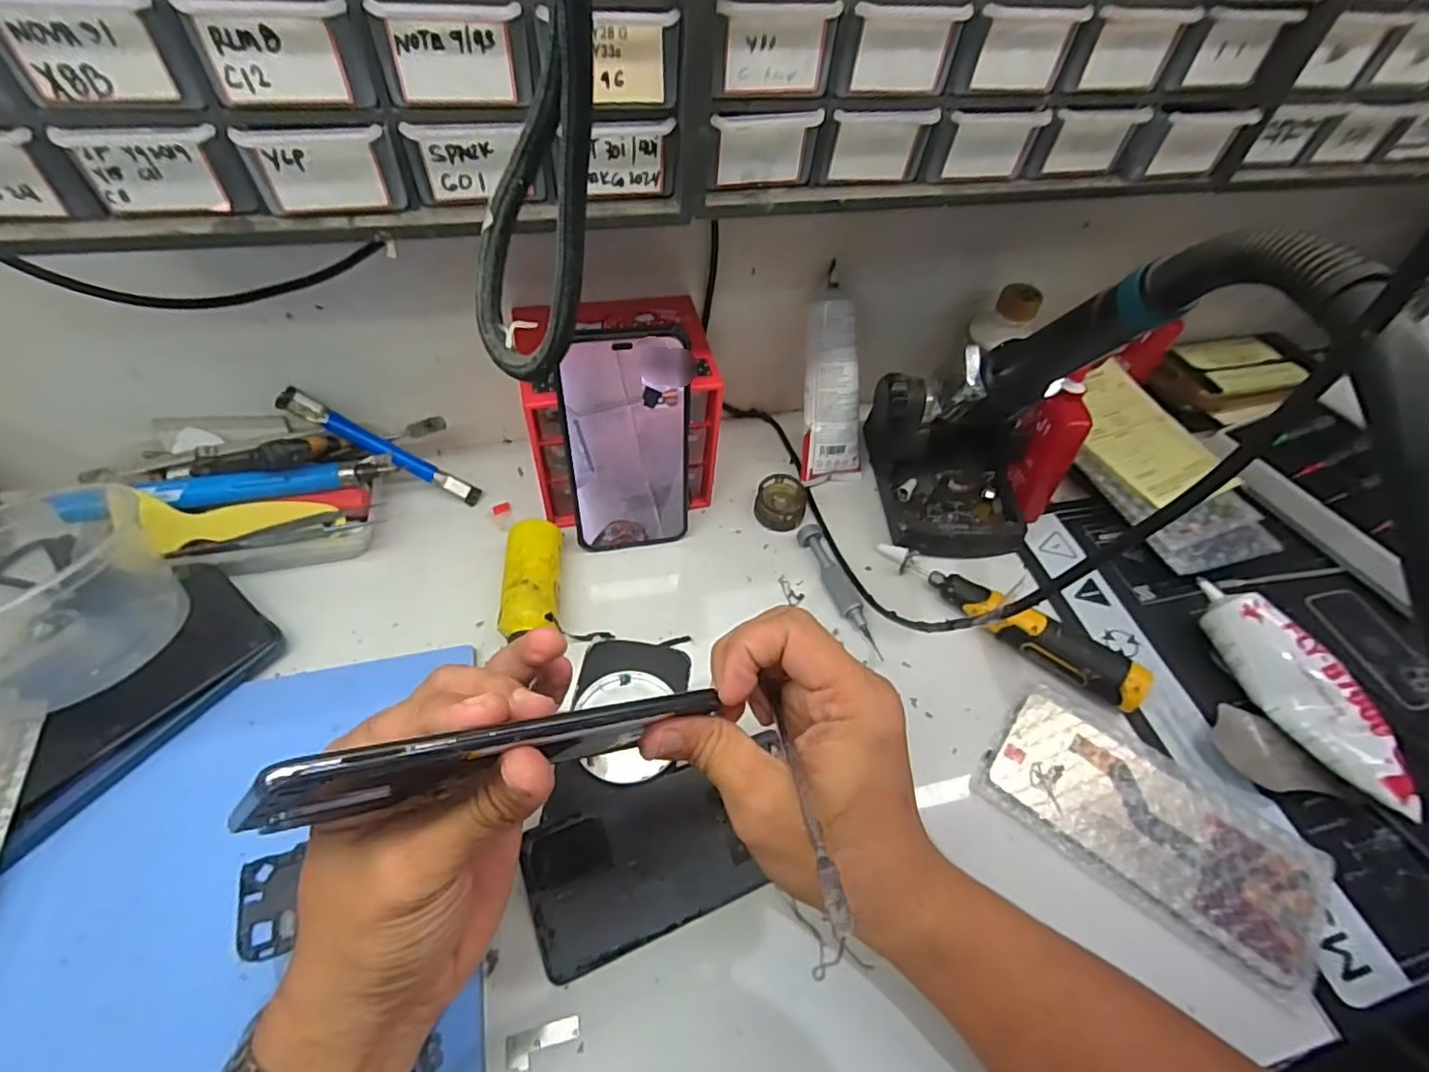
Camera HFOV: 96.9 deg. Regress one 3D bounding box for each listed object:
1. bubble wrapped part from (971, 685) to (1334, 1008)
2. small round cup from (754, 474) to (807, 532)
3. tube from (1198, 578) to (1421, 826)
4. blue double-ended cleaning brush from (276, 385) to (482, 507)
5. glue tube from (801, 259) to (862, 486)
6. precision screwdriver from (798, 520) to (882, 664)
[{"bbox_3d":[0.252,0.161,0.362,0.175,0.011,0.095,33,57,18],"label":"bubble wrapped part"},{"bbox_3d":[0.051,-0.024,0.485,0.038,0.019,0.046,13,53,5],"label":"small round cup"},{"bbox_3d":[0.368,0.094,0.398,0.034,0.038,0.151,-9,54,-12],"label":"tube"},{"bbox_3d":[-0.232,-0.061,0.447,0.139,0.013,0.017,31,48,-20],"label":"blue double-ended cleaning brush"},{"bbox_3d":[0.091,-0.114,0.482,0.049,0.154,0.023,-8,21,-12],"label":"glue tube"},{"bbox_3d":[0.089,0.036,0.443,0.018,0.015,0.107,-16,56,-17],"label":"precision screwdriver"}]

